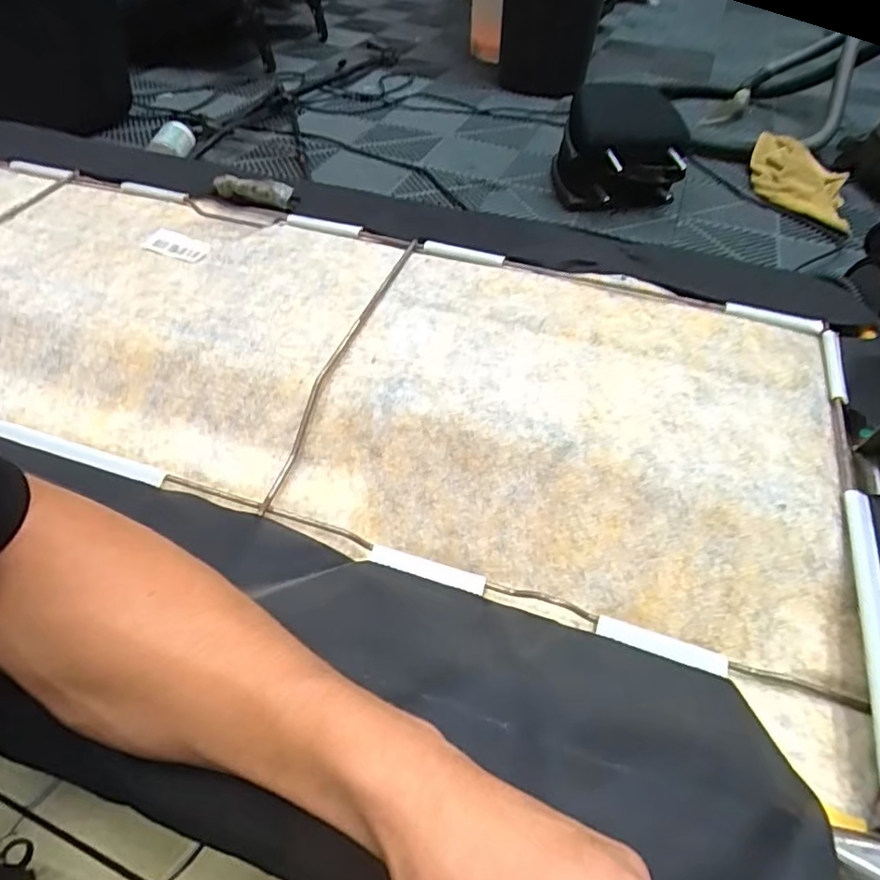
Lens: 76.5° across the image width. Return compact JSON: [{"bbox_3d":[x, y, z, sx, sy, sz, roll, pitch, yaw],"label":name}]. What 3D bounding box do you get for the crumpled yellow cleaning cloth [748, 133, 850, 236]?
[{"bbox_3d":[0.800,-0.582,1.264,0.141,0.064,0.366,-10,61,-12],"label":"crumpled yellow cleaning cloth"}]

